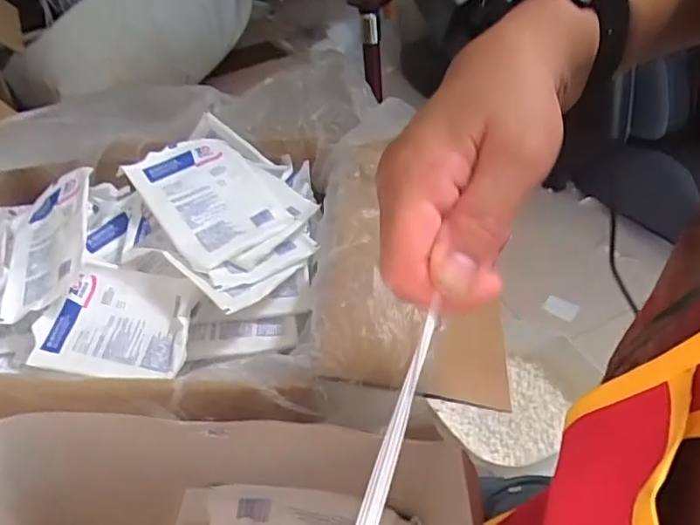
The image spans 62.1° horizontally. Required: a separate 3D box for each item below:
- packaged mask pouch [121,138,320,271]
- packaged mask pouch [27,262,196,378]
[{"bbox_3d":[-0.154,-0.087,0.687,0.152,0.017,0.173,-31,65,-26],"label":"packaged mask pouch"},{"bbox_3d":[-0.257,0.063,0.639,0.166,0.014,0.122,6,61,5],"label":"packaged mask pouch"}]

